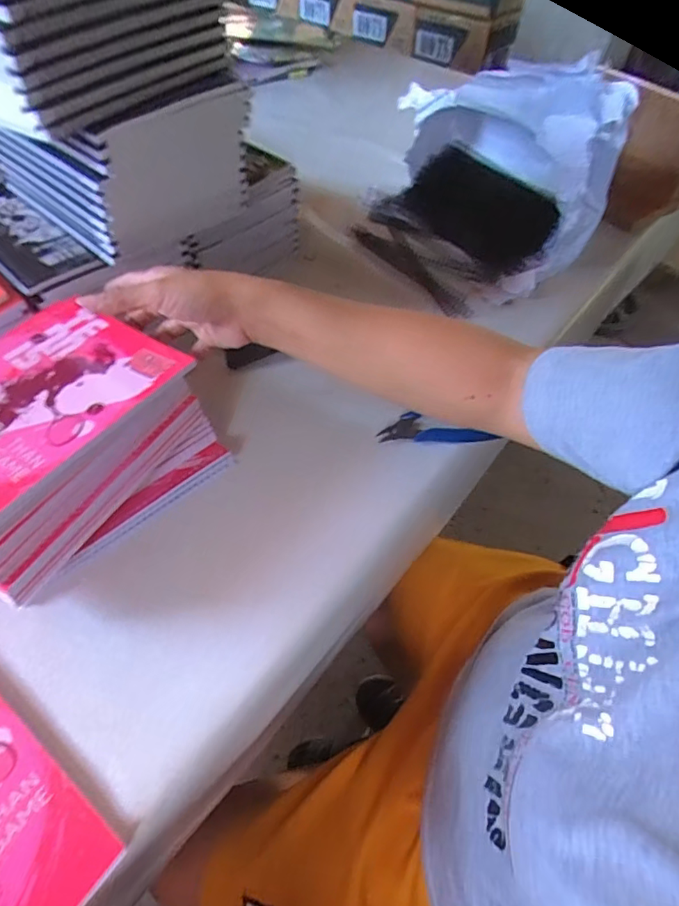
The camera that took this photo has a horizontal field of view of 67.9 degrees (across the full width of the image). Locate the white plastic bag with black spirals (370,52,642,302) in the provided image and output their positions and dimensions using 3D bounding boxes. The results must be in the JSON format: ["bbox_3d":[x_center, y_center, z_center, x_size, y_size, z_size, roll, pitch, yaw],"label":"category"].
[{"bbox_3d":[0.182,-0.360,0.630,0.172,0.185,0.278,-35,63,-24],"label":"white plastic bag with black spirals"}]

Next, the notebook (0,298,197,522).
[{"bbox_3d":[-0.235,-0.039,0.365,0.160,0.014,0.199,31,59,18],"label":"notebook"}]

